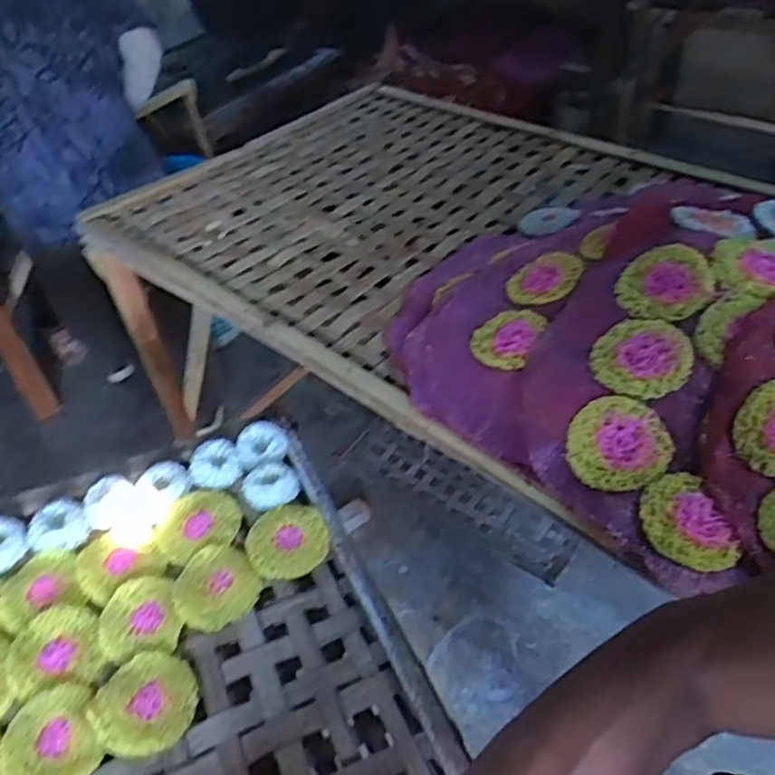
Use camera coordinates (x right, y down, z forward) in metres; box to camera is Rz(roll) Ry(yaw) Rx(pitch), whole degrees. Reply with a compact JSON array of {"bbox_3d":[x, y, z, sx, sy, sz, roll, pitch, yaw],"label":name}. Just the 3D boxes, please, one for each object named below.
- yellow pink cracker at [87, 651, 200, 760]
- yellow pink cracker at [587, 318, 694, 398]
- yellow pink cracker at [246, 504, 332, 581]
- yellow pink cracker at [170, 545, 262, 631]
[{"bbox_3d":[-0.191,0.247,0.542,0.079,0.008,0.073,-3,44,3],"label":"yellow pink cracker"},{"bbox_3d":[0.216,-0.025,0.591,0.079,0.009,0.073,-8,66,18],"label":"yellow pink cracker"},{"bbox_3d":[-0.093,0.140,0.645,0.076,0.006,0.076,-3,44,3],"label":"yellow pink cracker"},{"bbox_3d":[-0.155,0.174,0.609,0.070,0.007,0.077,-3,44,3],"label":"yellow pink cracker"}]

